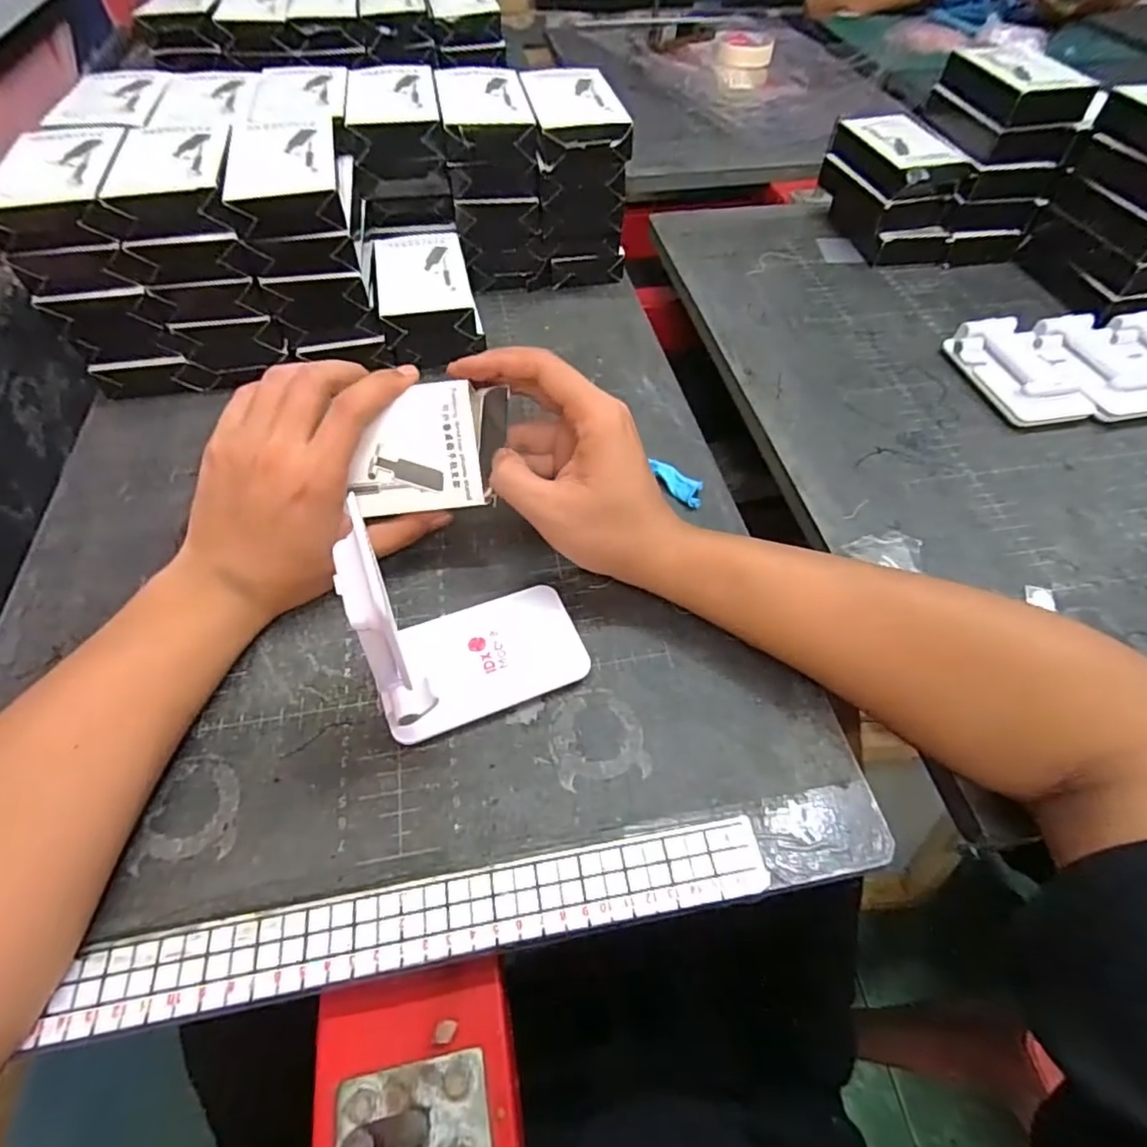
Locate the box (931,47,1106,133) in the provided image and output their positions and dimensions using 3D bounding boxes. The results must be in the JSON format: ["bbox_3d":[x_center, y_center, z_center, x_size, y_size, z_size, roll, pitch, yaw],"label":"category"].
[{"bbox_3d":[0.394,-0.431,0.543,0.083,0.036,0.114,-7,54,-5],"label":"box"}]

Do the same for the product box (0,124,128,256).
[{"bbox_3d":[-0.337,-0.260,0.407,0.068,0.029,0.125,-12,54,-9],"label":"product box"}]

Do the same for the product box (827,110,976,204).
[{"bbox_3d":[0.314,-0.399,0.584,0.082,0.032,0.126,-12,54,-9],"label":"product box"}]

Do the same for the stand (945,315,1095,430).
[{"bbox_3d":[0.352,-0.161,0.485,0.069,0.021,0.110,-10,55,-7],"label":"stand"}]

